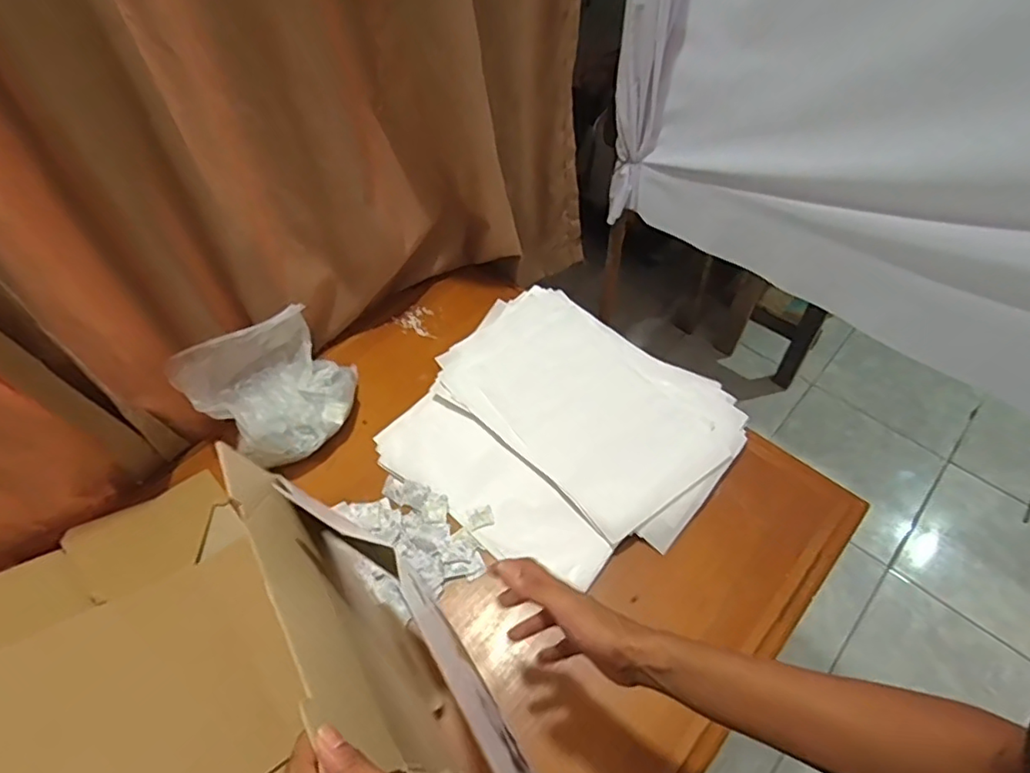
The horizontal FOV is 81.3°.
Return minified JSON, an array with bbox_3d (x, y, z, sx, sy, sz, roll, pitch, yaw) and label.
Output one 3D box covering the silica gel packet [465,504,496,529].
[{"bbox_3d":[-0.047,0.176,0.808,0.035,0.004,0.028,-13,57,-8],"label":"silica gel packet"}]

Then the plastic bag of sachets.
[{"bbox_3d":[-0.332,0.006,0.849,0.211,0.157,0.158,-34,62,-20],"label":"plastic bag of sachets"}]

